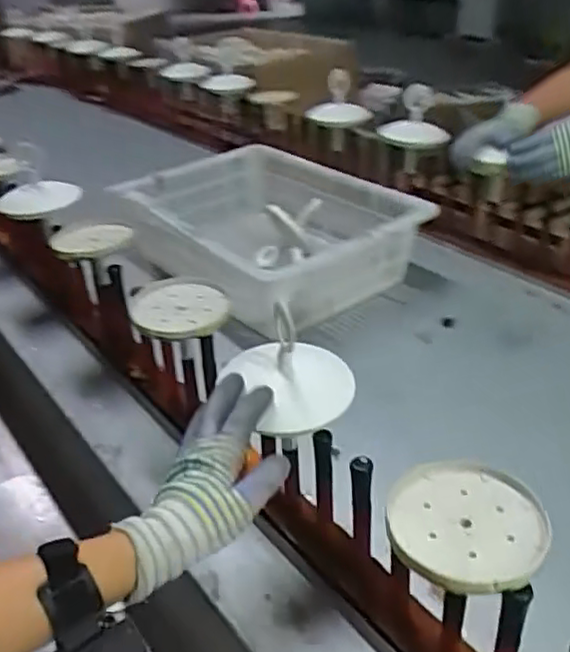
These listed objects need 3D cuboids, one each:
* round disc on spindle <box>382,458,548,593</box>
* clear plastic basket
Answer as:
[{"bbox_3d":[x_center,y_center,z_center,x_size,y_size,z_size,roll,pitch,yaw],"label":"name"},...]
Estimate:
[{"bbox_3d":[0.130,0.140,0.480,0.108,0.012,0.116,-1,33,0],"label":"round disc on spindle"},{"bbox_3d":[-0.038,-0.169,1.207,0.367,0.164,0.504,-27,41,-34],"label":"clear plastic basket"}]

